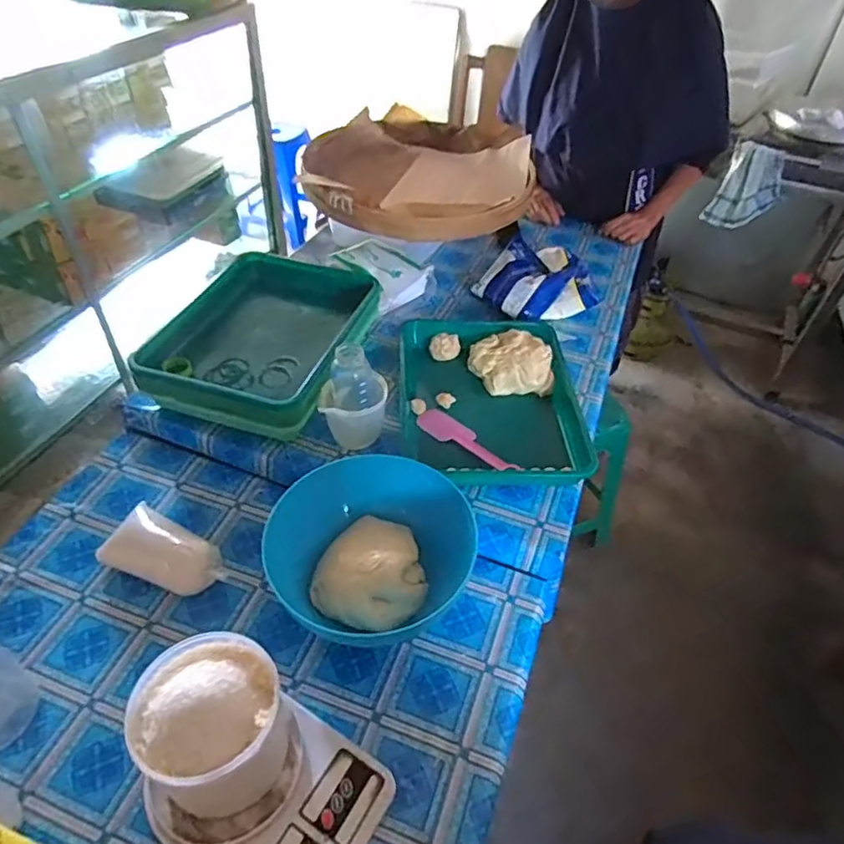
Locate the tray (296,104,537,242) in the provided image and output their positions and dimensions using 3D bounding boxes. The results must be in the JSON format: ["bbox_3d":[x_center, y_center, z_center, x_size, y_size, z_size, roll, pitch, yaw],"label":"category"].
[{"bbox_3d":[0.009,-0.516,1.235,0.443,0.088,0.496,4,45,0],"label":"tray"}]

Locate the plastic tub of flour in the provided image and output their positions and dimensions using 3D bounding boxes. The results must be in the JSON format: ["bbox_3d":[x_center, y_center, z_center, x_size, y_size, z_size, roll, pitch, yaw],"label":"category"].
[{"bbox_3d":[-0.191,0.275,0.542,0.118,0.114,0.127,2,45,-2],"label":"plastic tub of flour"}]

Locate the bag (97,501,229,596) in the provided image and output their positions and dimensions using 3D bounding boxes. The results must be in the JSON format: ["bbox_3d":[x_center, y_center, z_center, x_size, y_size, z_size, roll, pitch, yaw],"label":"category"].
[{"bbox_3d":[-0.315,0.164,0.737,0.151,0.063,0.089,18,47,14],"label":"bag"}]

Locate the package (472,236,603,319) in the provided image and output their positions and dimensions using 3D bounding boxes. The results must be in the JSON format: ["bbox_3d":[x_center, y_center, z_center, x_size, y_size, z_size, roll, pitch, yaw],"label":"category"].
[{"bbox_3d":[0.224,-0.260,1.123,0.197,0.082,0.183,34,52,27],"label":"package"}]

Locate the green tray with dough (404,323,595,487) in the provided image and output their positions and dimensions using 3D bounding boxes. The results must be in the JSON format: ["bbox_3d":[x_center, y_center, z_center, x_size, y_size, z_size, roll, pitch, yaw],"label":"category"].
[{"bbox_3d":[0.109,-0.045,0.912,0.268,0.045,0.344,0,45,-4],"label":"green tray with dough"}]

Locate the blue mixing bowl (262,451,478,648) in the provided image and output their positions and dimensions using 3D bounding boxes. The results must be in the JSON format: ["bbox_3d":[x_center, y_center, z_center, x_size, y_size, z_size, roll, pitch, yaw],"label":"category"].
[{"bbox_3d":[-0.058,0.152,0.716,0.207,0.120,0.209,2,45,-2],"label":"blue mixing bowl"}]

